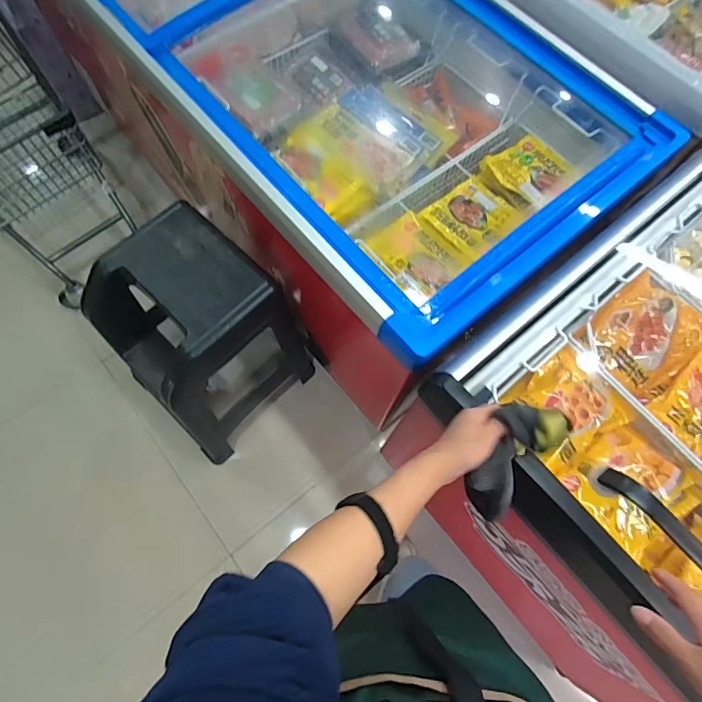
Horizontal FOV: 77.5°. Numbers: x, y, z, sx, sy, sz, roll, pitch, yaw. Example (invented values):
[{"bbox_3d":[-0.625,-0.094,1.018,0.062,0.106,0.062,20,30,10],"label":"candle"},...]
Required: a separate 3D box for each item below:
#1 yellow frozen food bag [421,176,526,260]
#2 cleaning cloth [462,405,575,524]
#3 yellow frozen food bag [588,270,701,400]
[{"bbox_3d":[0.275,-0.306,1.001,0.172,0.038,0.195,-35,75,-15],"label":"yellow frozen food bag"},{"bbox_3d":[0.208,0.154,0.583,0.076,0.215,0.061,14,38,3],"label":"cleaning cloth"},{"bbox_3d":[0.624,-0.035,0.928,0.205,0.031,0.199,-44,72,8],"label":"yellow frozen food bag"}]

